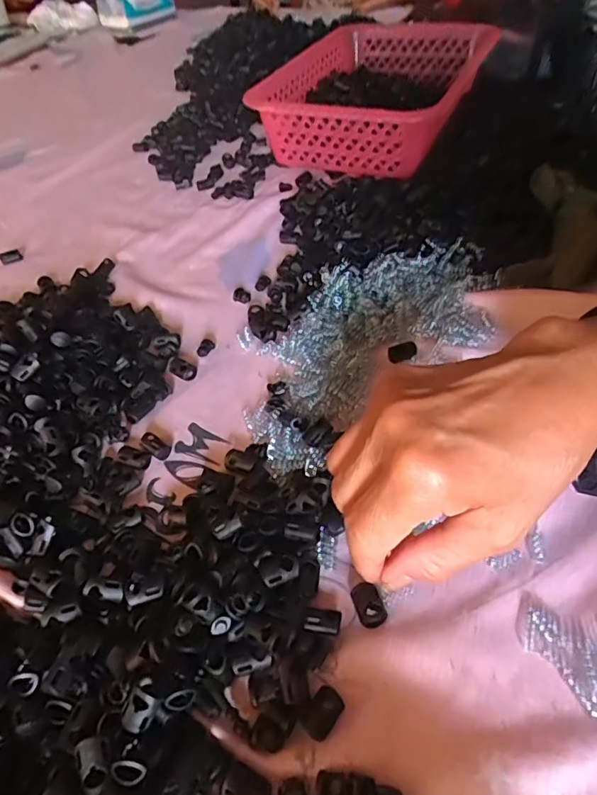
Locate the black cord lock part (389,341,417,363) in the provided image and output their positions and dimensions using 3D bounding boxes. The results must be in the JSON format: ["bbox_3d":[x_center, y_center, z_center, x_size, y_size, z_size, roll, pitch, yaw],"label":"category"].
[{"bbox_3d":[0.077,-0.034,0.372,0.021,0.005,0.012,-18,50,-12],"label":"black cord lock part"}]

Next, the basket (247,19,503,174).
[{"bbox_3d":[0.102,-0.369,0.610,0.209,0.084,0.320,19,52,19],"label":"basket"}]

